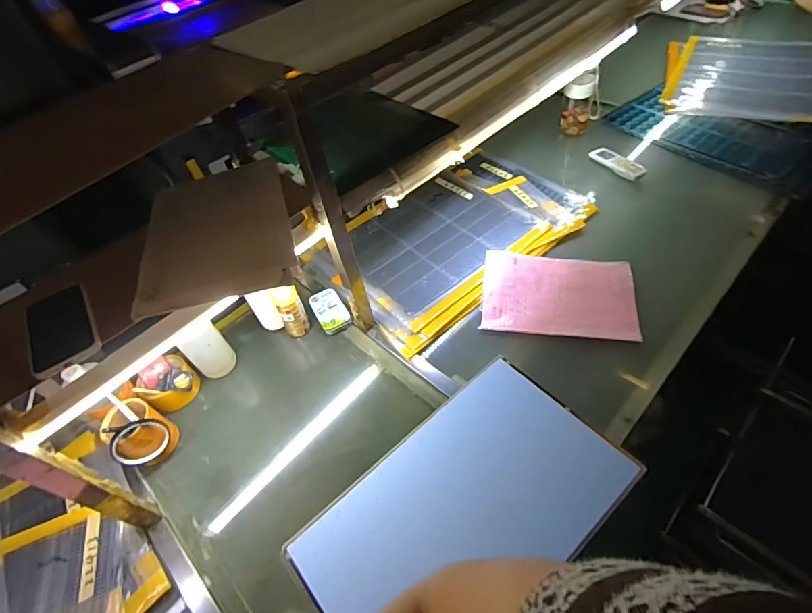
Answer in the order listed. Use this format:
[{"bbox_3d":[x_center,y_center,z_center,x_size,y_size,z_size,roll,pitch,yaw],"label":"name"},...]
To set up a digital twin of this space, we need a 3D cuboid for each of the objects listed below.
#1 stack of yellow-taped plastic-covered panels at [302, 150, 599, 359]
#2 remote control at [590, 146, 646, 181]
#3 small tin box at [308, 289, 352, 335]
[{"bbox_3d":[0.117,-0.175,1.066,0.638,0.033,0.398,-37,55,-21],"label":"stack of yellow-taped plastic-covered panels"},{"bbox_3d":[0.553,-0.378,1.147,0.038,0.028,0.159,-33,57,-18],"label":"remote control"},{"bbox_3d":[-0.165,0.007,0.937,0.063,0.023,0.116,-28,52,-14],"label":"small tin box"}]

